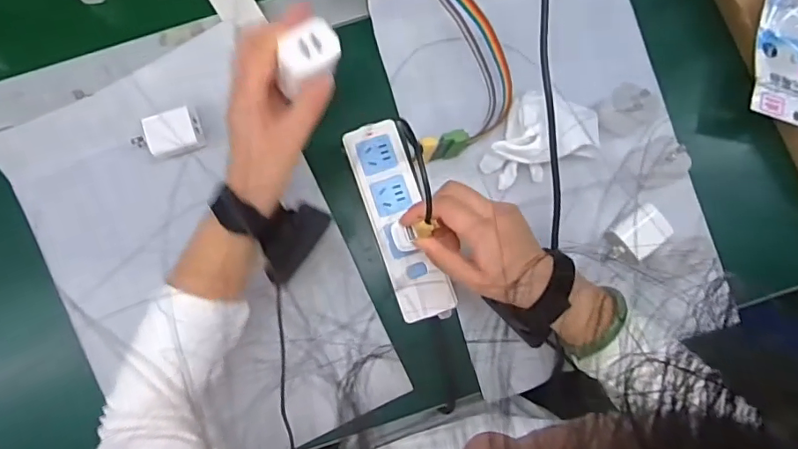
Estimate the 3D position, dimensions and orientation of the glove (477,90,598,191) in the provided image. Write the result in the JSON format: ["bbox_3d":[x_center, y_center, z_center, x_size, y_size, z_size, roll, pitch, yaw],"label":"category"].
[{"bbox_3d":[0.139,-0.088,0.486,0.117,0.040,0.084,-10,85,-1],"label":"glove"}]

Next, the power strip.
[{"bbox_3d":[0.001,-0.003,0.488,0.055,0.023,0.189,-19,85,-2],"label":"power strip"}]

